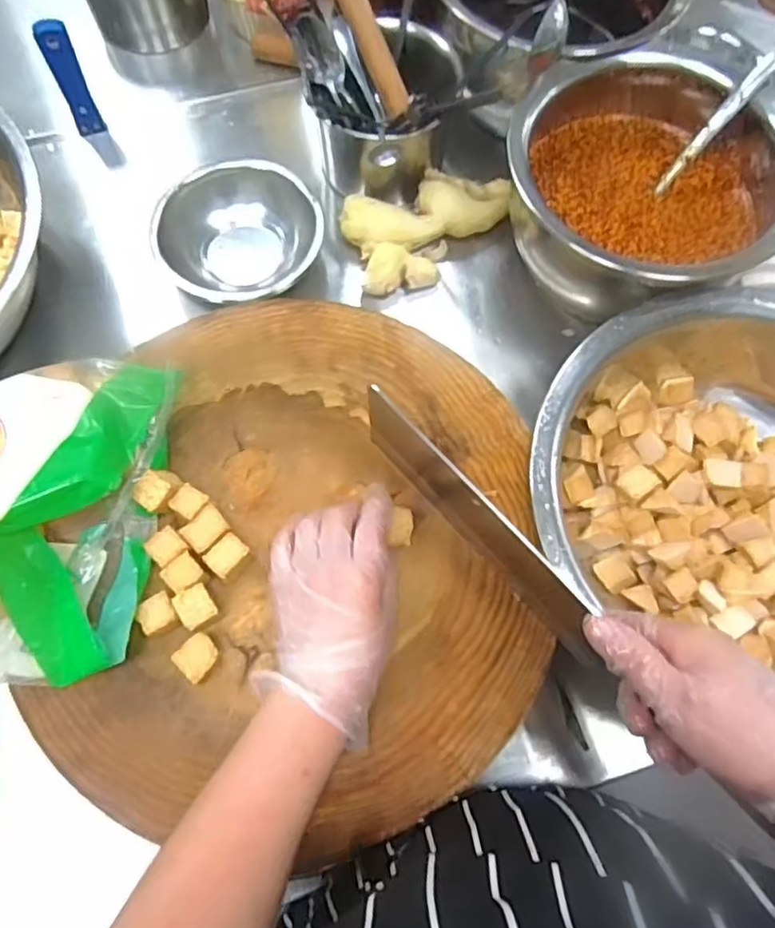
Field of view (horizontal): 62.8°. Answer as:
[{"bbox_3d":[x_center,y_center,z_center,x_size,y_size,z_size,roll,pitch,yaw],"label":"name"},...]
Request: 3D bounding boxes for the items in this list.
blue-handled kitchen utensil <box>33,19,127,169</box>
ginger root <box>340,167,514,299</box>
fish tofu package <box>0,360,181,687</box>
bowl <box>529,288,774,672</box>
[{"bbox_3d":[-0.332,-0.396,0.693,0.033,0.158,0.021,-20,72,-8],"label":"blue-handled kitchen utensil"},{"bbox_3d":[0.040,-0.245,0.662,0.168,0.041,0.110,-22,72,-9],"label":"ginger root"},{"bbox_3d":[-0.308,0.036,0.462,0.284,0.124,0.233,4,70,0],"label":"fish tofu package"},{"bbox_3d":[0.309,0.018,0.546,0.366,0.148,0.356,26,72,8],"label":"bowl"}]

